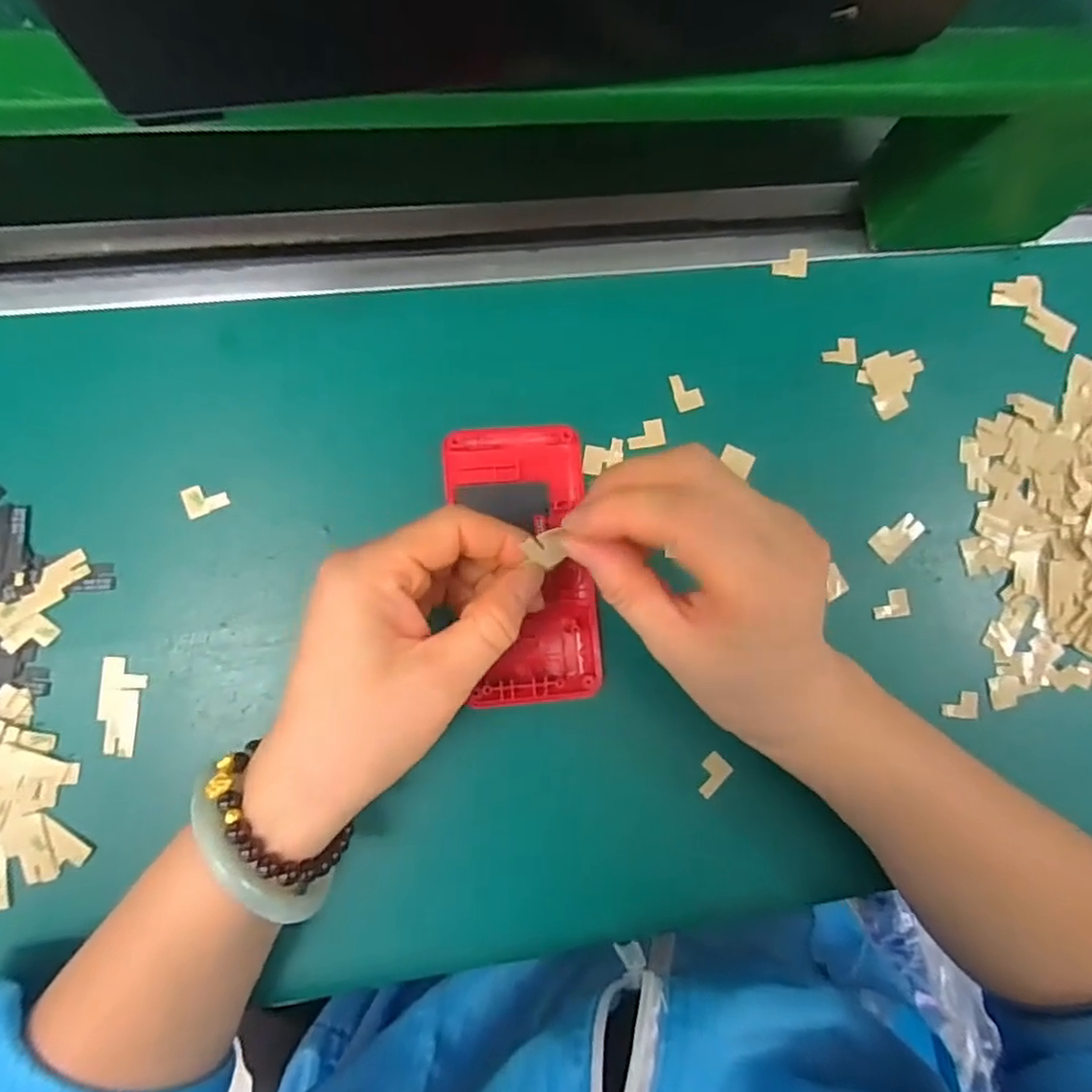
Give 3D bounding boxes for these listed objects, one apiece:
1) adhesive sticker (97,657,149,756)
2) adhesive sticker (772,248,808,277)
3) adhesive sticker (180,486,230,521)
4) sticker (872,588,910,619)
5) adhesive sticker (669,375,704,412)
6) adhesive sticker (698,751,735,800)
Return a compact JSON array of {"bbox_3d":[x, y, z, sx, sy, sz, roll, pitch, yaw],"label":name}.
[{"bbox_3d":[-0.180,0.068,0.272,0.017,0.004,0.039,10,83,-12],"label":"adhesive sticker"},{"bbox_3d":[0.121,-0.141,0.322,0.017,0.005,0.013,5,86,-6],"label":"adhesive sticker"},{"bbox_3d":[-0.149,-0.020,0.282,0.017,0.004,0.013,-20,89,-7],"label":"adhesive sticker"},{"bbox_3d":[0.167,0.028,0.311,0.018,0.004,0.013,-6,87,-7],"label":"sticker"},{"bbox_3d":[0.068,-0.075,0.311,0.013,0.004,0.018,-20,89,-7],"label":"adhesive sticker"},{"bbox_3d":[0.076,0.105,0.296,0.013,0.004,0.019,44,83,-2],"label":"adhesive sticker"}]

